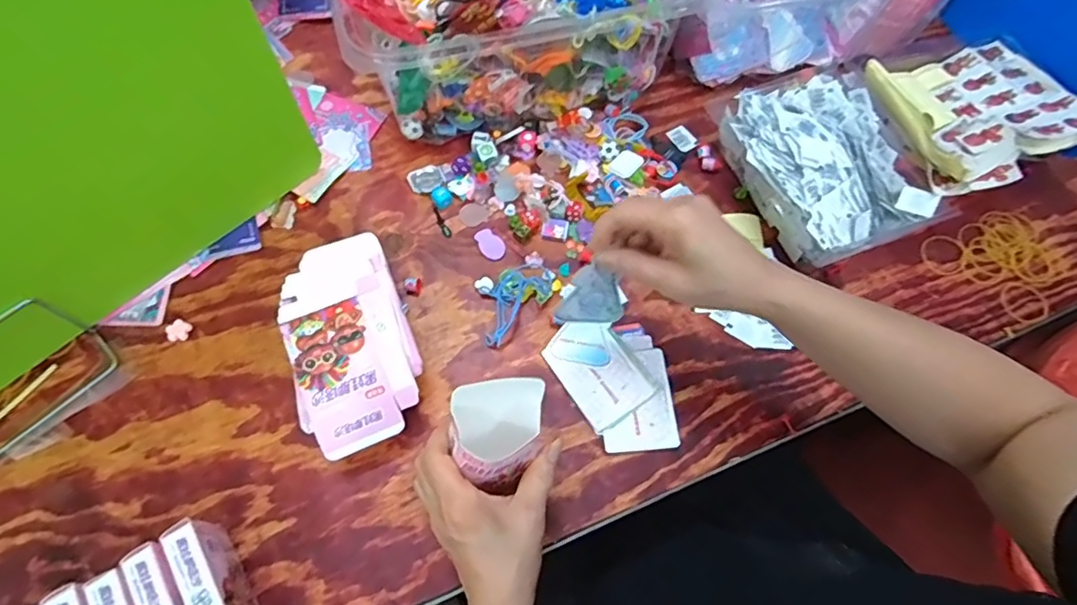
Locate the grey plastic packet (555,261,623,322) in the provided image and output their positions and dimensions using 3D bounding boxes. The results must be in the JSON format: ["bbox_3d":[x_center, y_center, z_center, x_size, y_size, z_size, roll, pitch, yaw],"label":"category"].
[{"bbox_3d":[0.048,-0.004,0.456,0.051,0.054,0.008,8,43,-16],"label":"grey plastic packet"}]

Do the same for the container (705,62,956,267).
[{"bbox_3d":[0.281,-0.155,0.590,0.185,0.069,0.235,-15,67,-9],"label":"container"}]

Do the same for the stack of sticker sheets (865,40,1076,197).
[{"bbox_3d":[0.457,-0.199,0.595,0.196,0.051,0.178,-15,67,-9],"label":"stack of sticker sheets"}]

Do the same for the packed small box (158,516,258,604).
[{"bbox_3d":[-0.230,0.201,0.413,0.026,0.068,0.102,-27,69,-14],"label":"packed small box"}]

